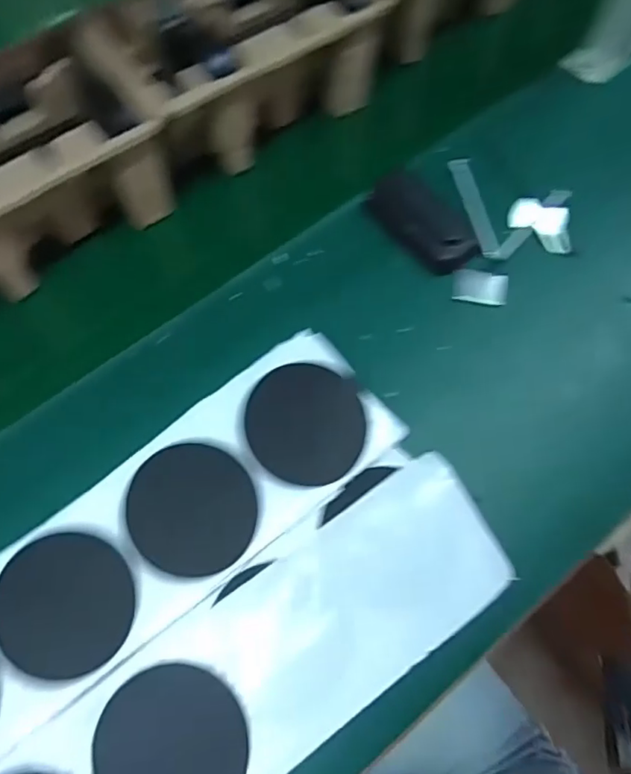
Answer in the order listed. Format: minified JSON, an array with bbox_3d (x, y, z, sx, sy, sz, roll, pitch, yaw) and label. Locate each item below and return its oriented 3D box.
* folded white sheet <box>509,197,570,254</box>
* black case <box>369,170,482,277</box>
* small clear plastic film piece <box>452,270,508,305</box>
[{"bbox_3d":[0.205,-0.146,0.509,0.062,0.029,0.026,35,70,16],"label":"folded white sheet"},{"bbox_3d":[0.092,-0.147,0.498,0.054,0.016,0.110,-39,70,-16],"label":"black case"},{"bbox_3d":[0.142,-0.086,0.486,0.047,0.006,0.026,7,93,3],"label":"small clear plastic film piece"}]

